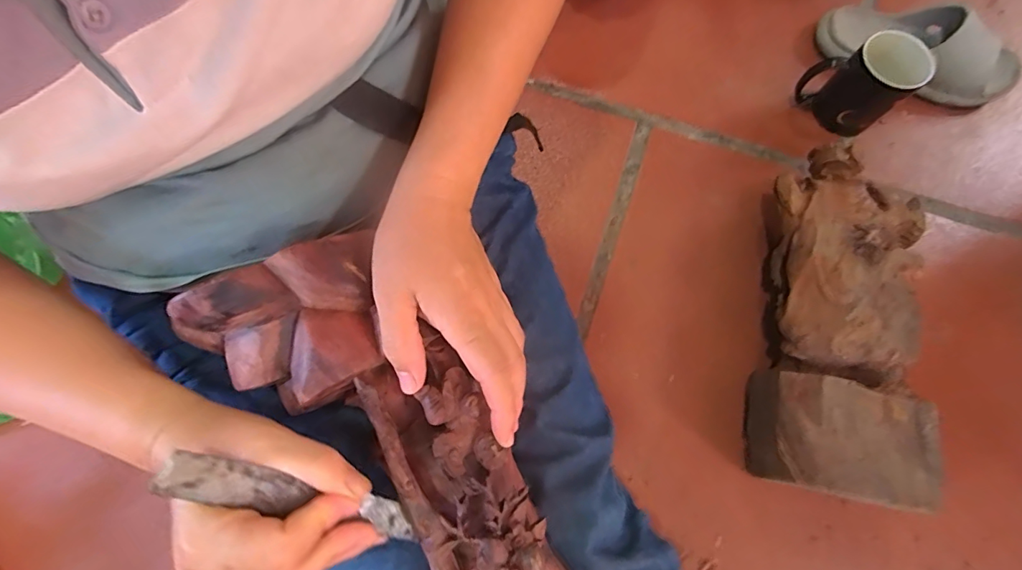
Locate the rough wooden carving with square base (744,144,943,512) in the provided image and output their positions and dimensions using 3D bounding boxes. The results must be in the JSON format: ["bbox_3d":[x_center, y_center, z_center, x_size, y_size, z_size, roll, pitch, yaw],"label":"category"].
[{"bbox_3d":[0.341,0.023,0.503,0.136,0.106,0.375,11,74,3],"label":"rough wooden carving with square base"}]

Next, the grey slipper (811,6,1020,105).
[{"bbox_3d":[0.548,-0.321,0.630,0.254,0.062,0.122,26,76,7],"label":"grey slipper"}]

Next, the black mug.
[{"bbox_3d":[0.441,-0.262,0.591,0.095,0.094,0.103,-42,78,-11],"label":"black mug"}]

